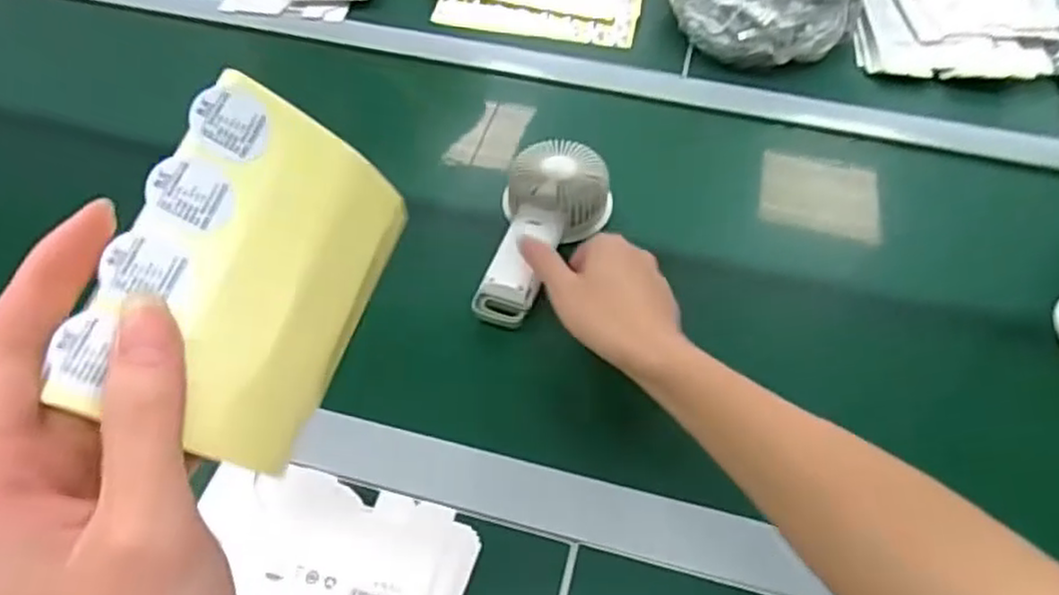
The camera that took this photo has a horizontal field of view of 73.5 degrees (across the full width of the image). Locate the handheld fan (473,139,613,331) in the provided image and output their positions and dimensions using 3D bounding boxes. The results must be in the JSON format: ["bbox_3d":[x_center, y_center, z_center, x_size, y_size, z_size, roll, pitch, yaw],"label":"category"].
[{"bbox_3d":[0.006,-0.051,0.547,0.078,0.045,0.168,17,59,12],"label":"handheld fan"}]

